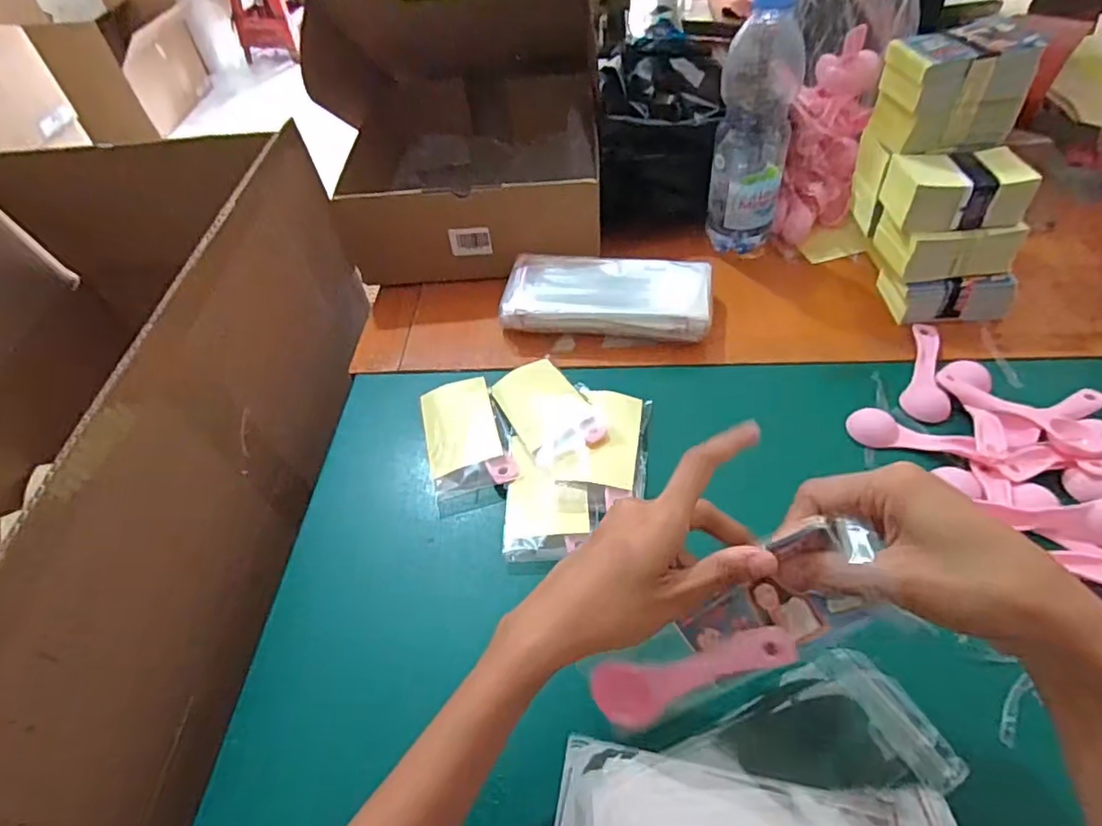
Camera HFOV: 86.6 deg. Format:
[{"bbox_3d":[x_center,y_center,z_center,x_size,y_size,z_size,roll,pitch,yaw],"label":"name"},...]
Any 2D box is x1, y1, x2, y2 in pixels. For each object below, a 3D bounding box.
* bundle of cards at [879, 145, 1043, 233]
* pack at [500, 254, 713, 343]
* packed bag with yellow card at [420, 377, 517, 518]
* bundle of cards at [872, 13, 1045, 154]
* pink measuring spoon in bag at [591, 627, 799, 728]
[{"bbox_3d":[0.345,-0.193,0.501,0.094,0.041,0.072,-4,50,2],"label":"bundle of cards"},{"bbox_3d":[0.053,-0.108,0.561,0.189,0.040,0.086,5,51,9],"label":"pack"},{"bbox_3d":[-0.069,0.021,0.486,0.067,0.016,0.121,-14,51,-6],"label":"packed bag with yellow card"},{"bbox_3d":[0.343,-0.279,0.501,0.105,0.078,0.063,-6,50,0],"label":"bundle of cards"},{"bbox_3d":[0.072,0.136,0.305,0.111,0.017,0.028,-31,46,25],"label":"pink measuring spoon in bag"}]

